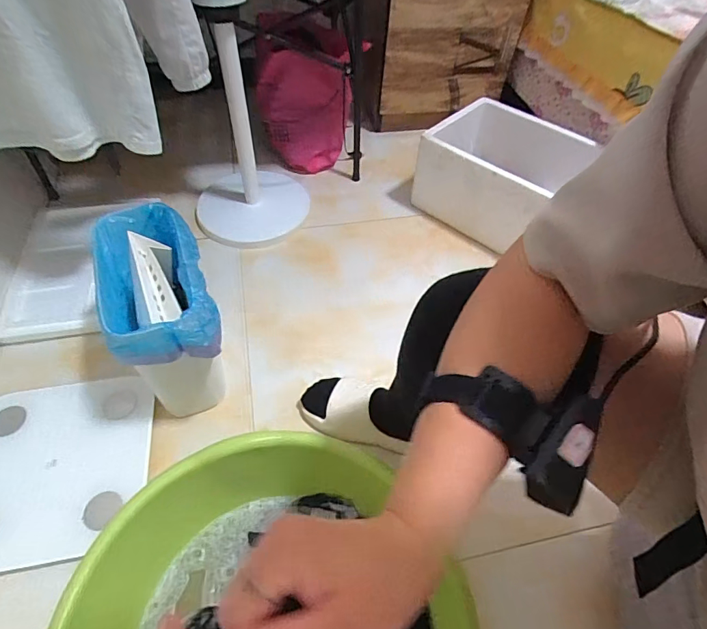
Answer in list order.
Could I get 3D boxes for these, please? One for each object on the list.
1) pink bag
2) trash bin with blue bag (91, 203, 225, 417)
[{"bbox_3d":[-0.129,-0.561,1.156,0.224,0.353,0.175,-5,52,-9],"label":"pink bag"},{"bbox_3d":[-0.316,0.007,0.756,0.151,0.258,0.291,-19,56,-19],"label":"trash bin with blue bag"}]

